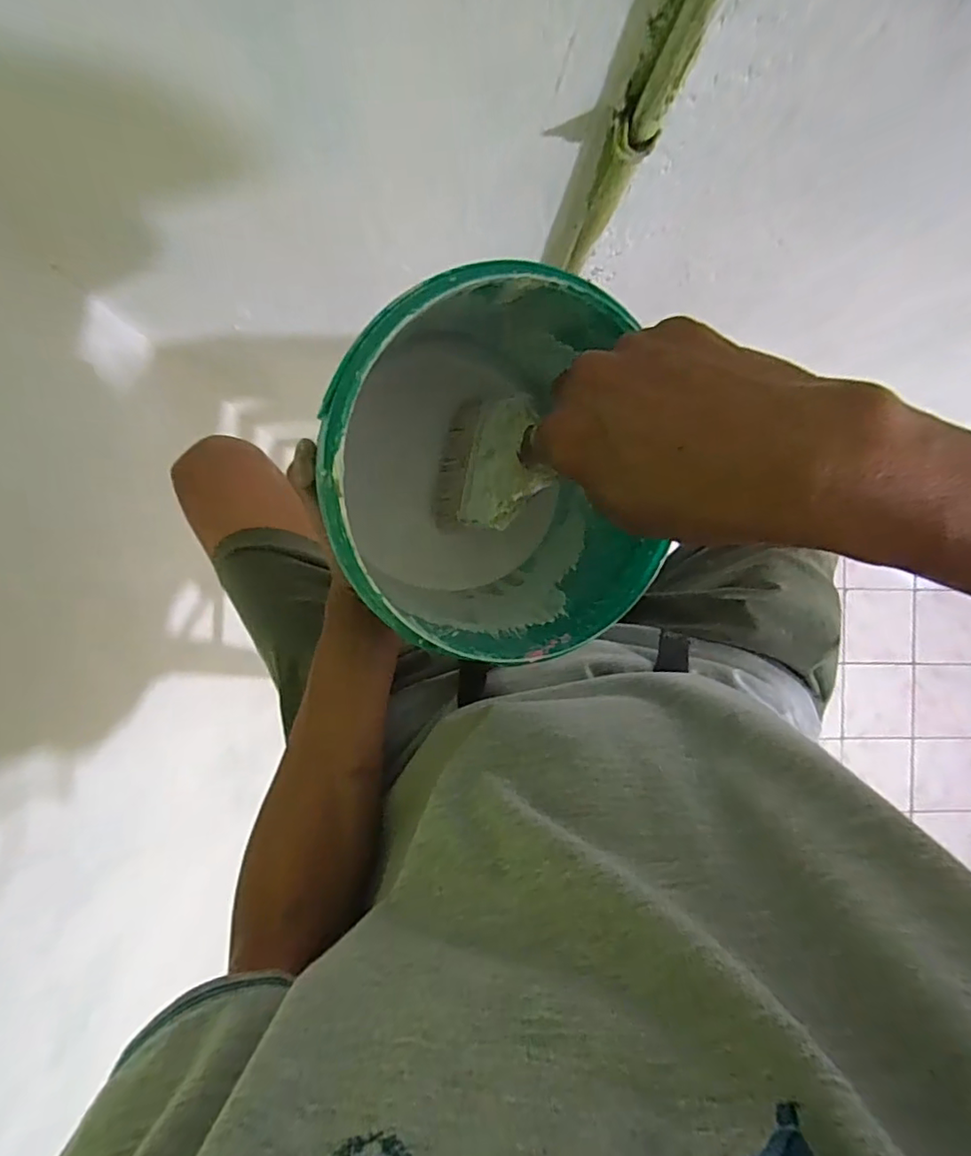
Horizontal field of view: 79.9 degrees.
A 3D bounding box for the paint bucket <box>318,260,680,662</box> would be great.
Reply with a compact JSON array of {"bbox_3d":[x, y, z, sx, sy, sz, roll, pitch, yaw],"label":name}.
[{"bbox_3d":[-0.001,-0.049,0.298,0.135,0.157,0.173,-13,91,-4],"label":"paint bucket"}]

